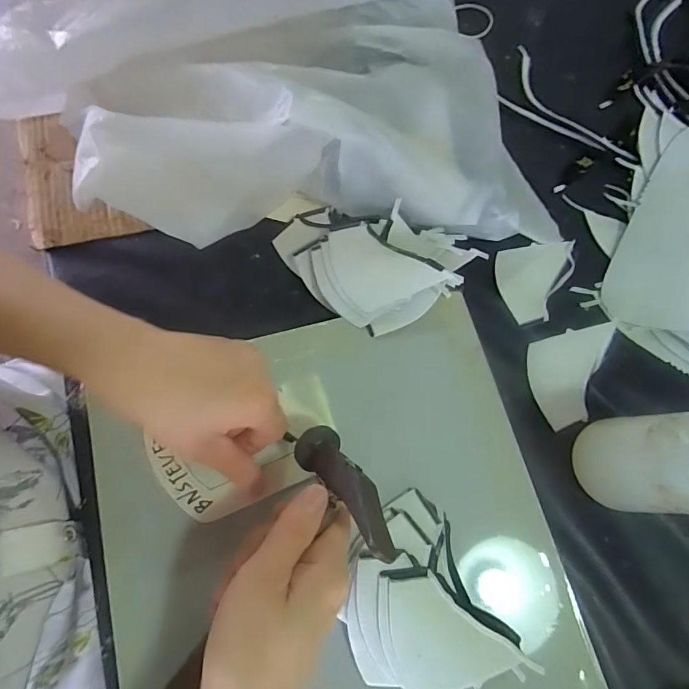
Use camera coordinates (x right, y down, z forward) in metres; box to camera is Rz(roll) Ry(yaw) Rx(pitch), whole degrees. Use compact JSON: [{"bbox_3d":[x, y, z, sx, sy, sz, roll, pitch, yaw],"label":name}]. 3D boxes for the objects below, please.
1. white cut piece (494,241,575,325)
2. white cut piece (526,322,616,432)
[{"bbox_3d":[0.166,-0.054,0.364,0.073,0.006,0.067,-13,75,-6],"label":"white cut piece"},{"bbox_3d":[0.184,0.024,0.339,0.073,0.013,0.068,-16,75,-6],"label":"white cut piece"}]

